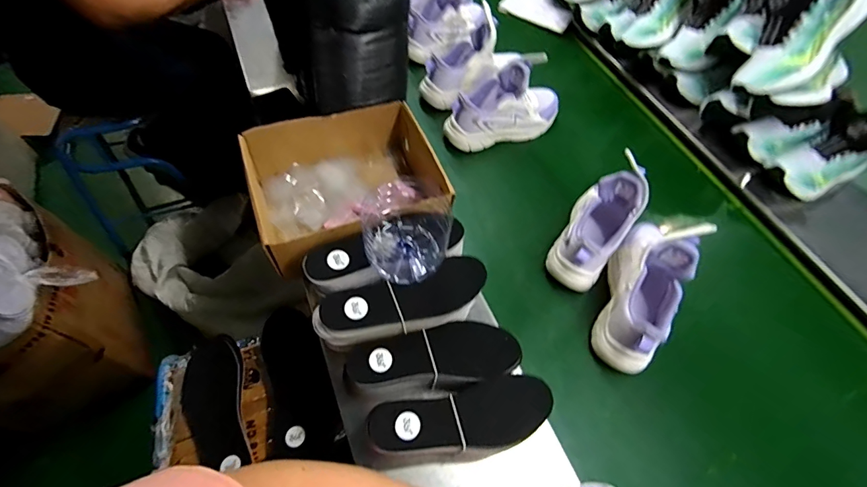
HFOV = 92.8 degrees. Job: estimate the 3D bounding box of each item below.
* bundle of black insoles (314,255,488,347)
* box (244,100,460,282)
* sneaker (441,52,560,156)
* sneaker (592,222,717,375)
[{"bbox_3d":[-0.041,0.077,0.523,0.213,0.044,0.068,-11,59,-11],"label":"bundle of black insoles"},{"bbox_3d":[-0.135,-0.084,0.650,0.271,0.109,0.234,-18,61,-15],"label":"box"},{"bbox_3d":[0.145,-0.282,0.796,0.236,0.156,0.085,-15,60,-14],"label":"sneaker"},{"bbox_3d":[0.311,0.048,0.596,0.077,0.140,0.243,21,58,9],"label":"sneaker"}]

